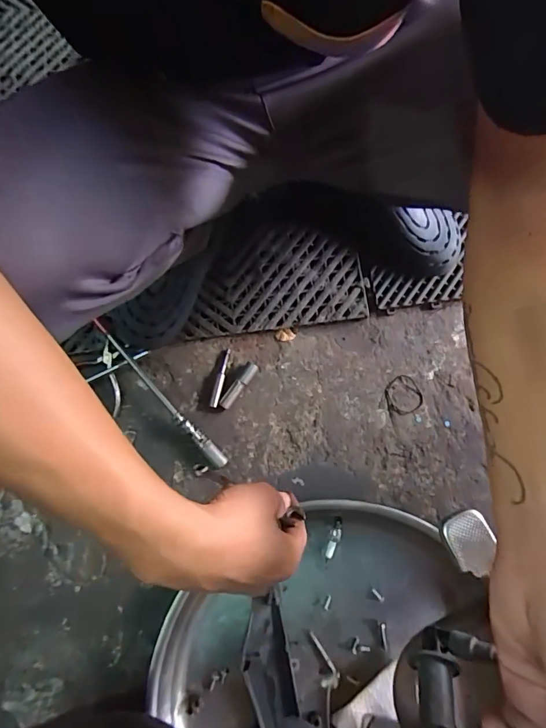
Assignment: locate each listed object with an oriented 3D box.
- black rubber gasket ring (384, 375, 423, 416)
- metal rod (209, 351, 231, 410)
[{"bbox_3d":[0.197,0.049,0.644,0.055,0.004,0.058,0,79,-1],"label":"black rubber gasket ring"},{"bbox_3d":[-0.079,0.020,0.631,0.014,0.011,0.091,12,79,1],"label":"metal rod"}]

